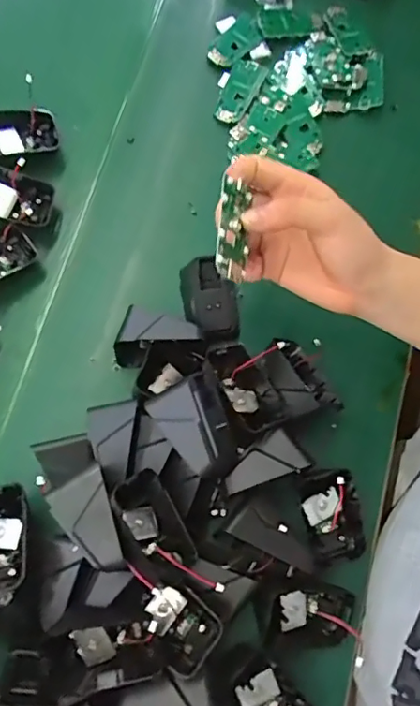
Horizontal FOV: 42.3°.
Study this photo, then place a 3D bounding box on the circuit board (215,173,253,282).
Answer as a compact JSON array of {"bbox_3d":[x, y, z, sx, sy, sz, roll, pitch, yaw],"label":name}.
[{"bbox_3d":[0.015,-0.072,0.322,0.006,0.028,0.060,-1,80,32],"label":"circuit board"}]

